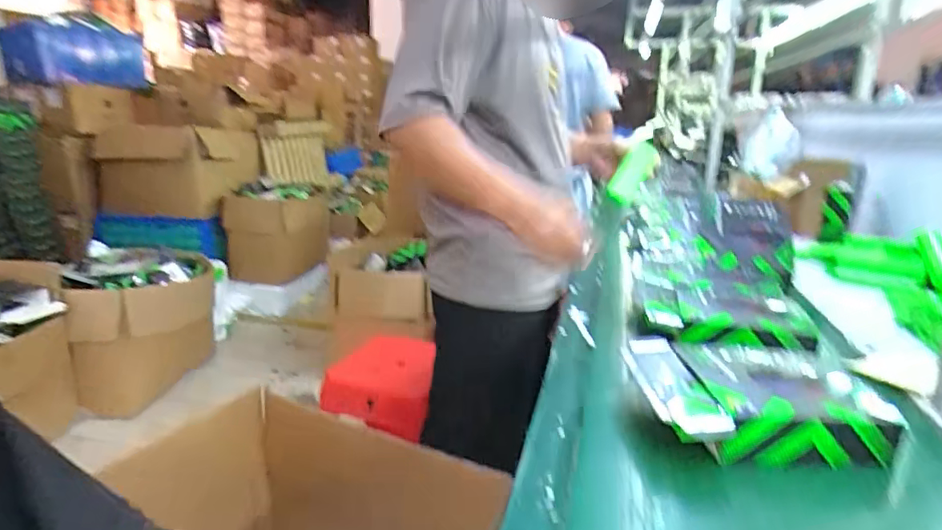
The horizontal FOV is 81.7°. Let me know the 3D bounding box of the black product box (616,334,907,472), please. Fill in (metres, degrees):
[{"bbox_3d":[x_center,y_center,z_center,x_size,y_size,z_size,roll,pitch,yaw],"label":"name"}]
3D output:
[{"bbox_3d":[0.305,0.146,0.613,0.246,0.056,0.179,3,17,4],"label":"black product box"}]

